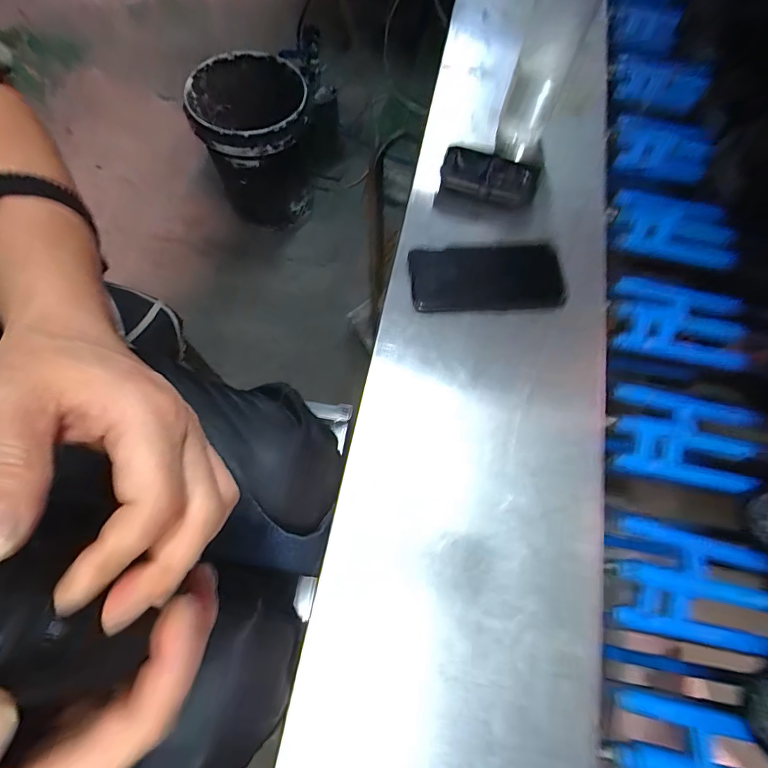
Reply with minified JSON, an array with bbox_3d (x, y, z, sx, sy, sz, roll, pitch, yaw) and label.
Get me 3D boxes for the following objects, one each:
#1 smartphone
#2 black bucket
[{"bbox_3d":[0.108,-0.113,0.416,0.155,0.016,0.071,3,69,-1],"label":"smartphone"},{"bbox_3d":[-0.357,-0.664,1.158,0.291,0.373,0.296,1,69,-2],"label":"black bucket"}]

